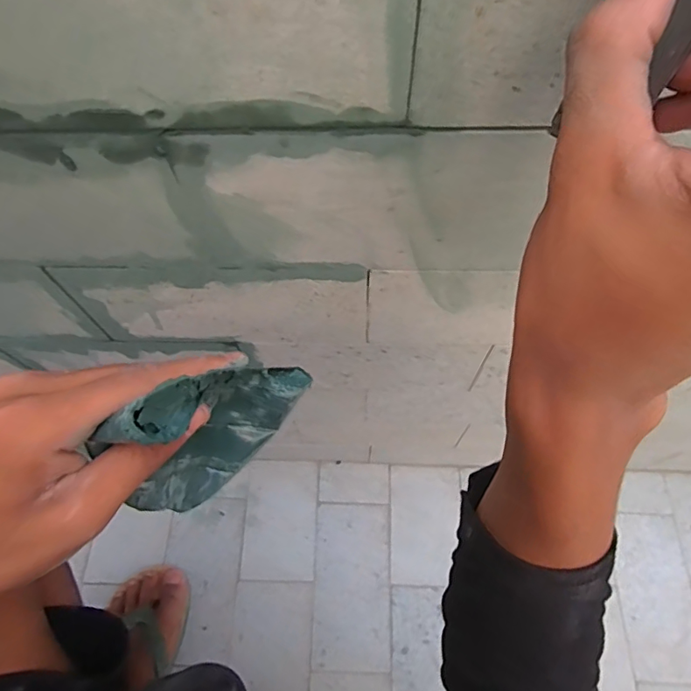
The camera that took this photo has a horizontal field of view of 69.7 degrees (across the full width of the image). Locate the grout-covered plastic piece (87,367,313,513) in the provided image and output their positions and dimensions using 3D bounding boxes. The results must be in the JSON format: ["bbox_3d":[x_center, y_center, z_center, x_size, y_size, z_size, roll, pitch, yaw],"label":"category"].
[{"bbox_3d":[-0.060,0.037,0.225,0.093,0.091,0.025,-29,66,-12],"label":"grout-covered plastic piece"}]

